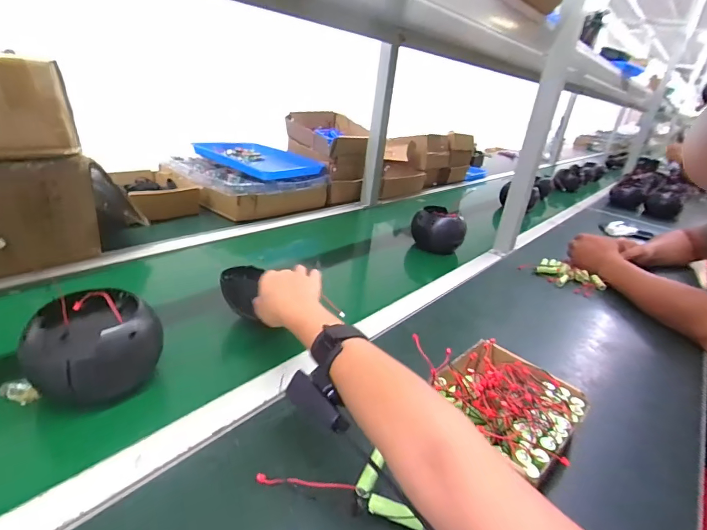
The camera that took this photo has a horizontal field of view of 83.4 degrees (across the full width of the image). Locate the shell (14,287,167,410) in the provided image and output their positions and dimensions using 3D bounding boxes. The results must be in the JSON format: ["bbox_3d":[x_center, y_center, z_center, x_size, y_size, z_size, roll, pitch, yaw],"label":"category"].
[{"bbox_3d":[-0.284,0.091,0.436,0.110,0.101,0.105,6,24,-2],"label":"shell"}]

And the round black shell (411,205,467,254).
[{"bbox_3d":[0.205,-0.088,0.971,0.096,0.087,0.100,-6,28,-27],"label":"round black shell"}]

